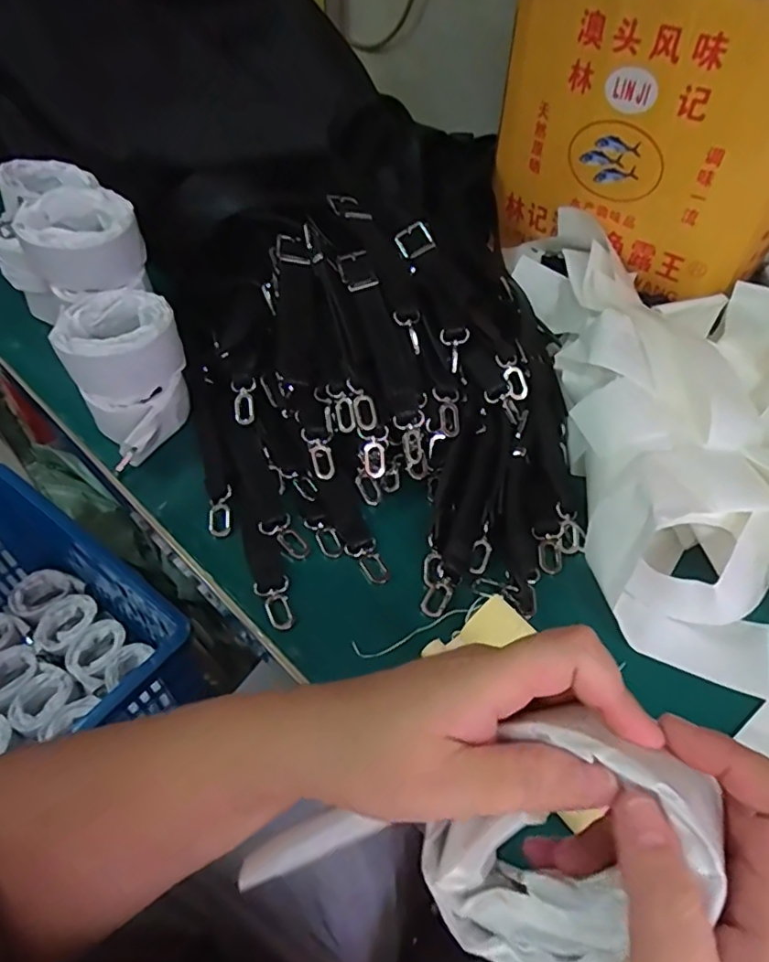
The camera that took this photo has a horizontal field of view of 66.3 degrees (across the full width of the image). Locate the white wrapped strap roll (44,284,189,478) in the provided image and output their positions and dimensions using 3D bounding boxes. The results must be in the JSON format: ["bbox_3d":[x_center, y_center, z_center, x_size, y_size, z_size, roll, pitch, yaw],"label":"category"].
[{"bbox_3d":[-0.222,-0.097,0.518,0.095,0.094,0.114,-27,56,-24],"label":"white wrapped strap roll"}]

